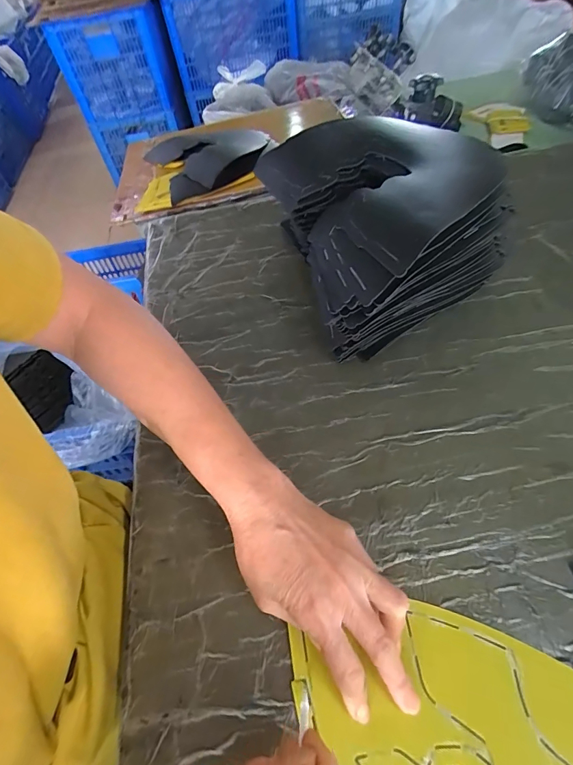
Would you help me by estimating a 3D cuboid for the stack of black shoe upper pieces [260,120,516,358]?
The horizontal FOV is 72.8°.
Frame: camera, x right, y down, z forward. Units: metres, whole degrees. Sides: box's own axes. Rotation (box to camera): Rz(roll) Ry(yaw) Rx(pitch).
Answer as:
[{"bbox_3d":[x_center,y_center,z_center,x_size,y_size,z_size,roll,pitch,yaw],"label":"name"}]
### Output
[{"bbox_3d":[0.100,-0.169,0.436,0.195,0.153,0.267,-19,54,-9],"label":"stack of black shoe upper pieces"}]

